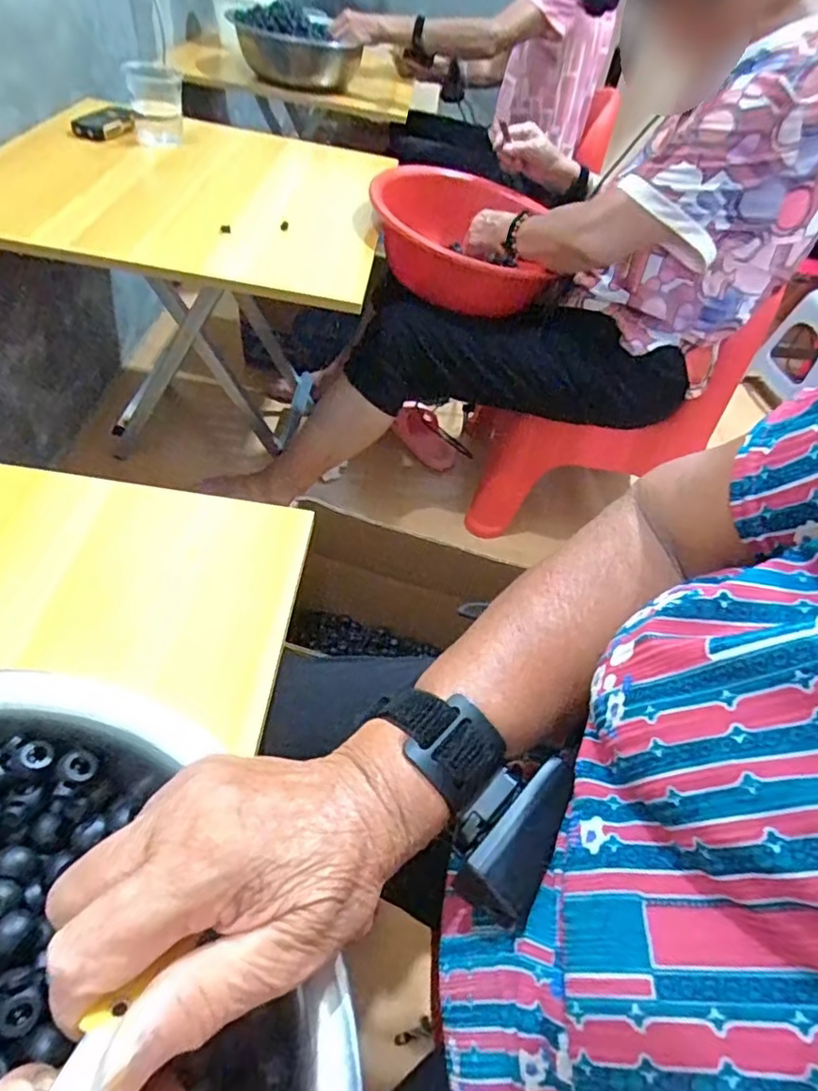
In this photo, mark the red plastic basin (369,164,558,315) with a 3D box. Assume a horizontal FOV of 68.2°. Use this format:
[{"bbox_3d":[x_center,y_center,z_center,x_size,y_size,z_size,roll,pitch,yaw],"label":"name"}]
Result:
[{"bbox_3d":[0.081,-0.485,0.986,0.268,0.149,0.284,2,48,-2],"label":"red plastic basin"}]

